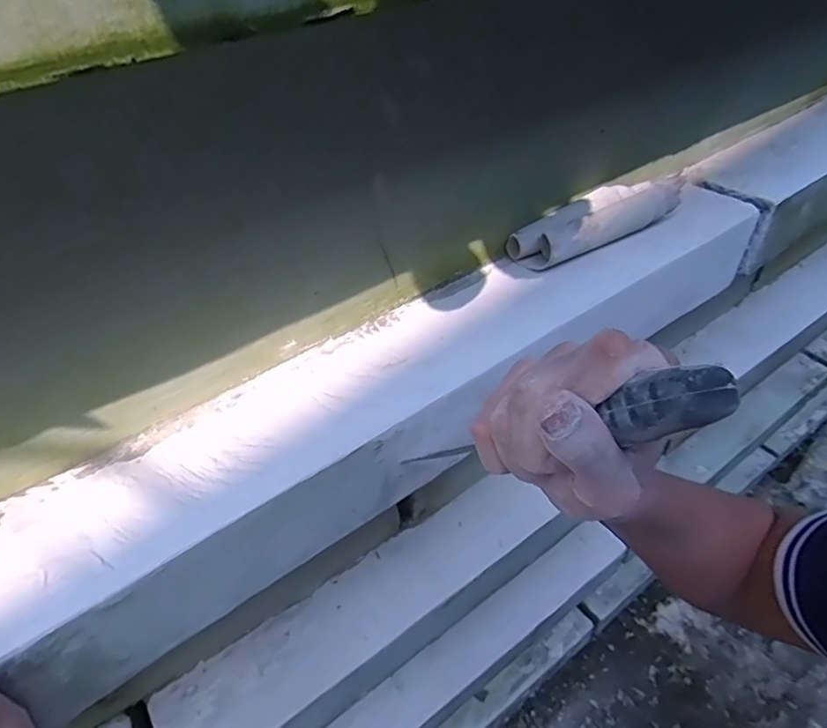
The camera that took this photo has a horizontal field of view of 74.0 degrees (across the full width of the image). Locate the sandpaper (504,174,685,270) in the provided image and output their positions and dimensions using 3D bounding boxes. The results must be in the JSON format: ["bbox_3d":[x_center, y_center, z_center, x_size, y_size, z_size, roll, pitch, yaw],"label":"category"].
[{"bbox_3d":[0.155,-0.118,0.434,0.173,0.031,0.046,-25,46,-21],"label":"sandpaper"}]

